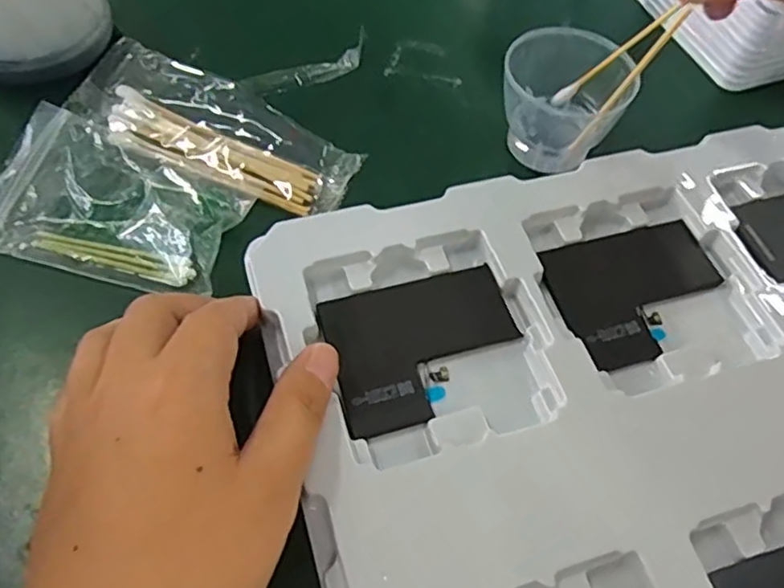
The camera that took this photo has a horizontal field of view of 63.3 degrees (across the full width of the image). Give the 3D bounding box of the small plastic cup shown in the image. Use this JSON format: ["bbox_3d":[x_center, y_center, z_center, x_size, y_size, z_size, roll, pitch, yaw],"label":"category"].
[{"bbox_3d":[0.088,-0.101,0.329,0.055,0.046,0.055,2,58,-3],"label":"small plastic cup"}]

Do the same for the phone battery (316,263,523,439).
[{"bbox_3d":[0.014,0.020,0.257,0.078,0.005,0.060,-14,60,-13],"label":"phone battery"}]

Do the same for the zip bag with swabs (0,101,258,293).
[{"bbox_3d":[-0.128,-0.043,0.293,0.111,0.012,0.075,16,58,6],"label":"zip bag with swabs"}]

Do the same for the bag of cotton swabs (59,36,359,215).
[{"bbox_3d":[-0.093,-0.083,0.317,0.152,0.018,0.064,31,61,14],"label":"bag of cotton swabs"}]

